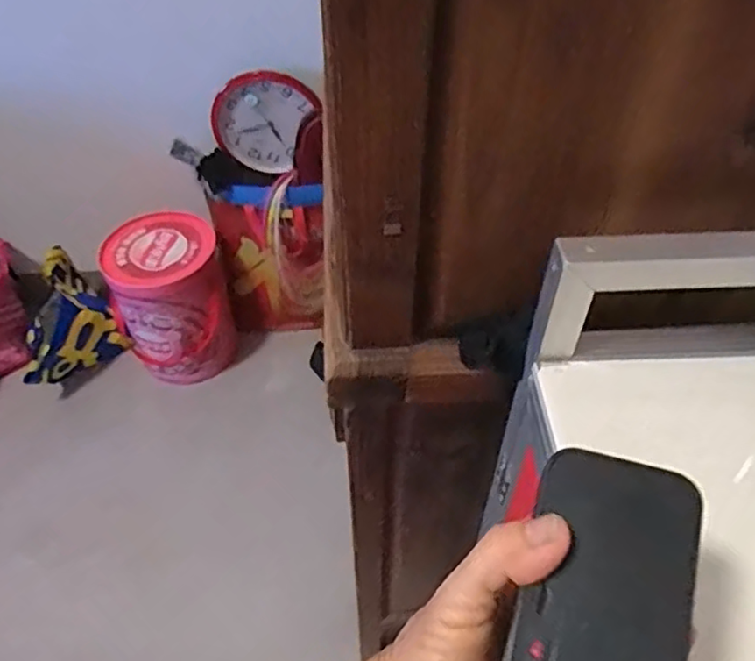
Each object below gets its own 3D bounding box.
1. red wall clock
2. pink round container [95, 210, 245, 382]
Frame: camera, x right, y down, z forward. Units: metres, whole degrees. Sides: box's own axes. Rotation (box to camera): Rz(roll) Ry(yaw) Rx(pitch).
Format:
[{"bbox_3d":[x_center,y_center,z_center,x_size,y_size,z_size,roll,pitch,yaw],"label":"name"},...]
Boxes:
[{"bbox_3d":[-0.259,-0.456,1.453,0.231,0.227,0.055,5,49,3],"label":"red wall clock"},{"bbox_3d":[-0.501,-0.072,1.597,0.267,0.373,0.260,0,49,0],"label":"pink round container"}]

